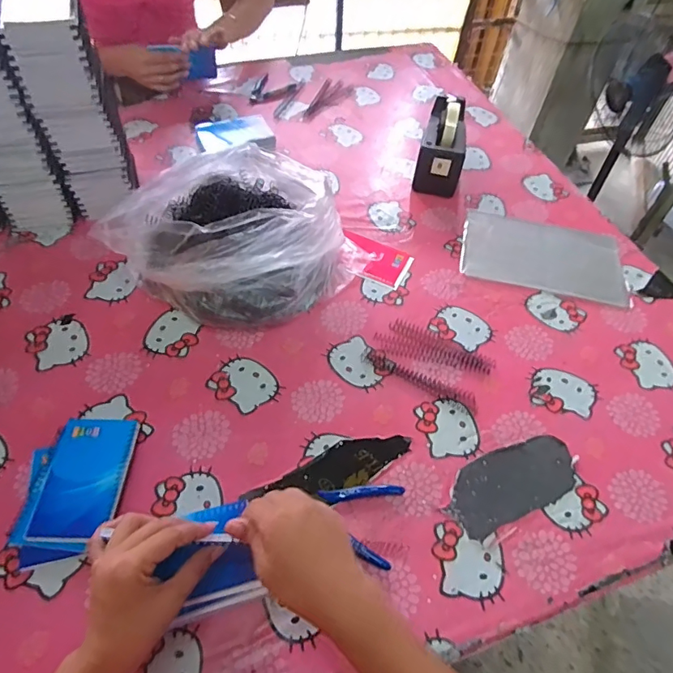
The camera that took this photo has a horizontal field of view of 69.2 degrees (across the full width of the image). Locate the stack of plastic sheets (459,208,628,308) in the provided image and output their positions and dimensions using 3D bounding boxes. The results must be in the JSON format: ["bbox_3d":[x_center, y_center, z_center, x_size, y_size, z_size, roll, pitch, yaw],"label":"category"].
[{"bbox_3d":[0.341,-0.135,0.809,0.258,0.007,0.171,13,54,6],"label":"stack of plastic sheets"}]

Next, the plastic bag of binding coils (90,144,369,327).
[{"bbox_3d":[-0.130,-0.144,0.689,0.267,0.150,0.265,30,57,18],"label":"plastic bag of binding coils"}]

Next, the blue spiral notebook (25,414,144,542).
[{"bbox_3d":[-0.273,0.150,0.531,0.088,0.016,0.136,-2,52,4],"label":"blue spiral notebook"}]

